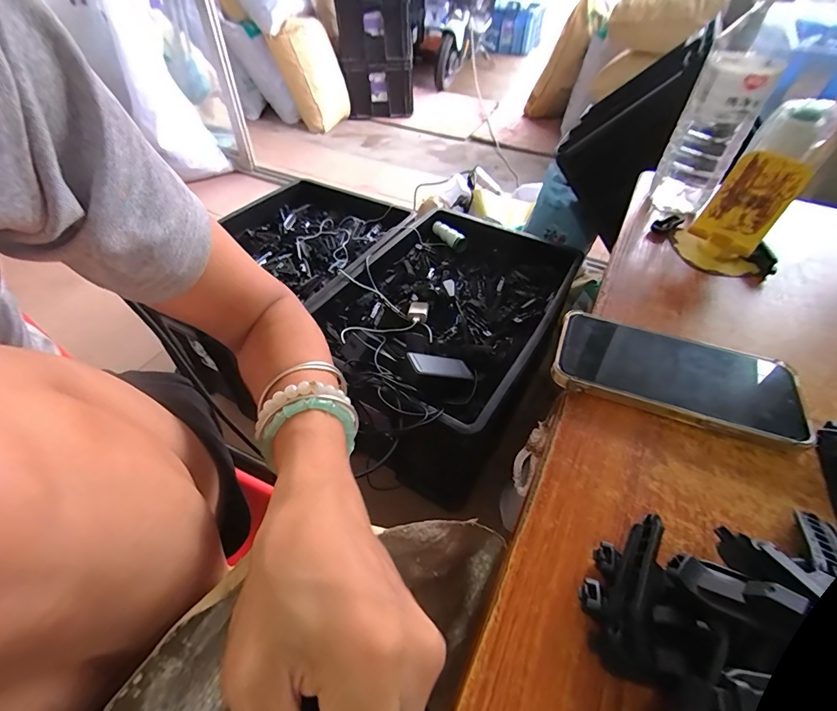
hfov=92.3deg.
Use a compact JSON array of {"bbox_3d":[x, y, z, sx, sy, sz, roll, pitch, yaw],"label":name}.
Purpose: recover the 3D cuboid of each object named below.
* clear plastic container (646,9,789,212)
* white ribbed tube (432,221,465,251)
[{"bbox_3d":[0.317,-0.244,0.440,0.067,0.169,0.066,28,52,22],"label":"clear plastic container"},{"bbox_3d":[0.078,-0.302,1.018,0.044,0.035,0.106,-26,53,-24],"label":"white ribbed tube"}]

